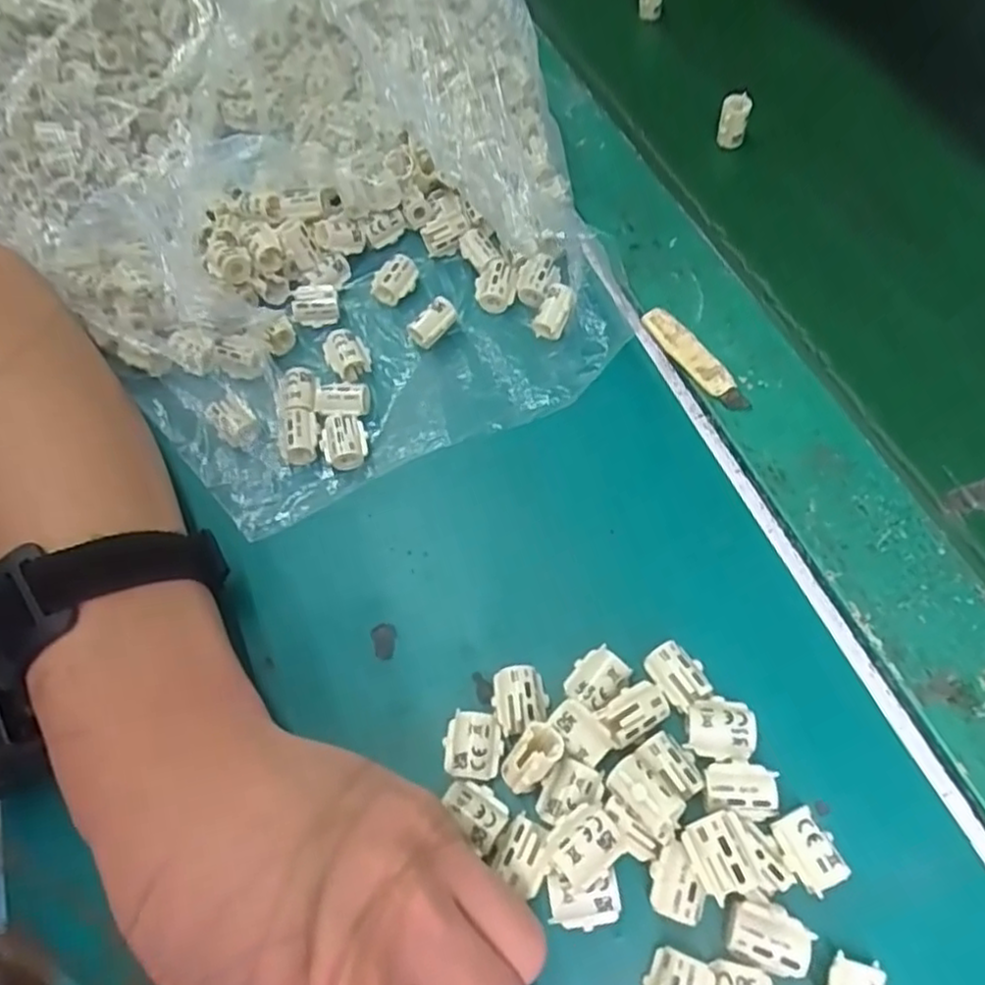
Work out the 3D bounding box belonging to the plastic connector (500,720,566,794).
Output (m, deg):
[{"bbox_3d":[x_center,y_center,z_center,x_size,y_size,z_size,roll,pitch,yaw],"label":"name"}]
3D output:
[{"bbox_3d":[0.013,0.087,0.236,0.023,0.013,0.014,-42,65,-15],"label":"plastic connector"}]

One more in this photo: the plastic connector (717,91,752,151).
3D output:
[{"bbox_3d":[0.126,-0.193,0.376,0.013,0.027,0.012,16,65,12],"label":"plastic connector"}]

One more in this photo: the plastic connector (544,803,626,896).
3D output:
[{"bbox_3d":[0.029,0.110,0.223,0.022,0.013,0.018,-38,64,-13],"label":"plastic connector"}]

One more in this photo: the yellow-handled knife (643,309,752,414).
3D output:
[{"bbox_3d":[0.087,-0.058,0.311,0.013,0.005,0.060,-29,62,-9],"label":"yellow-handled knife"}]

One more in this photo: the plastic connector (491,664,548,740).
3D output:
[{"bbox_3d":[0.010,0.073,0.253,0.019,0.018,0.022,-20,61,-4],"label":"plastic connector"}]

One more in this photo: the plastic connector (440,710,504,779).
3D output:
[{"bbox_3d":[-0.007,0.088,0.249,0.020,0.013,0.020,0,62,7],"label":"plastic connector"}]

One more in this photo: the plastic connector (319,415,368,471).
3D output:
[{"bbox_3d":[-0.064,-0.023,0.309,0.019,0.013,0.023,-12,61,0],"label":"plastic connector"}]

